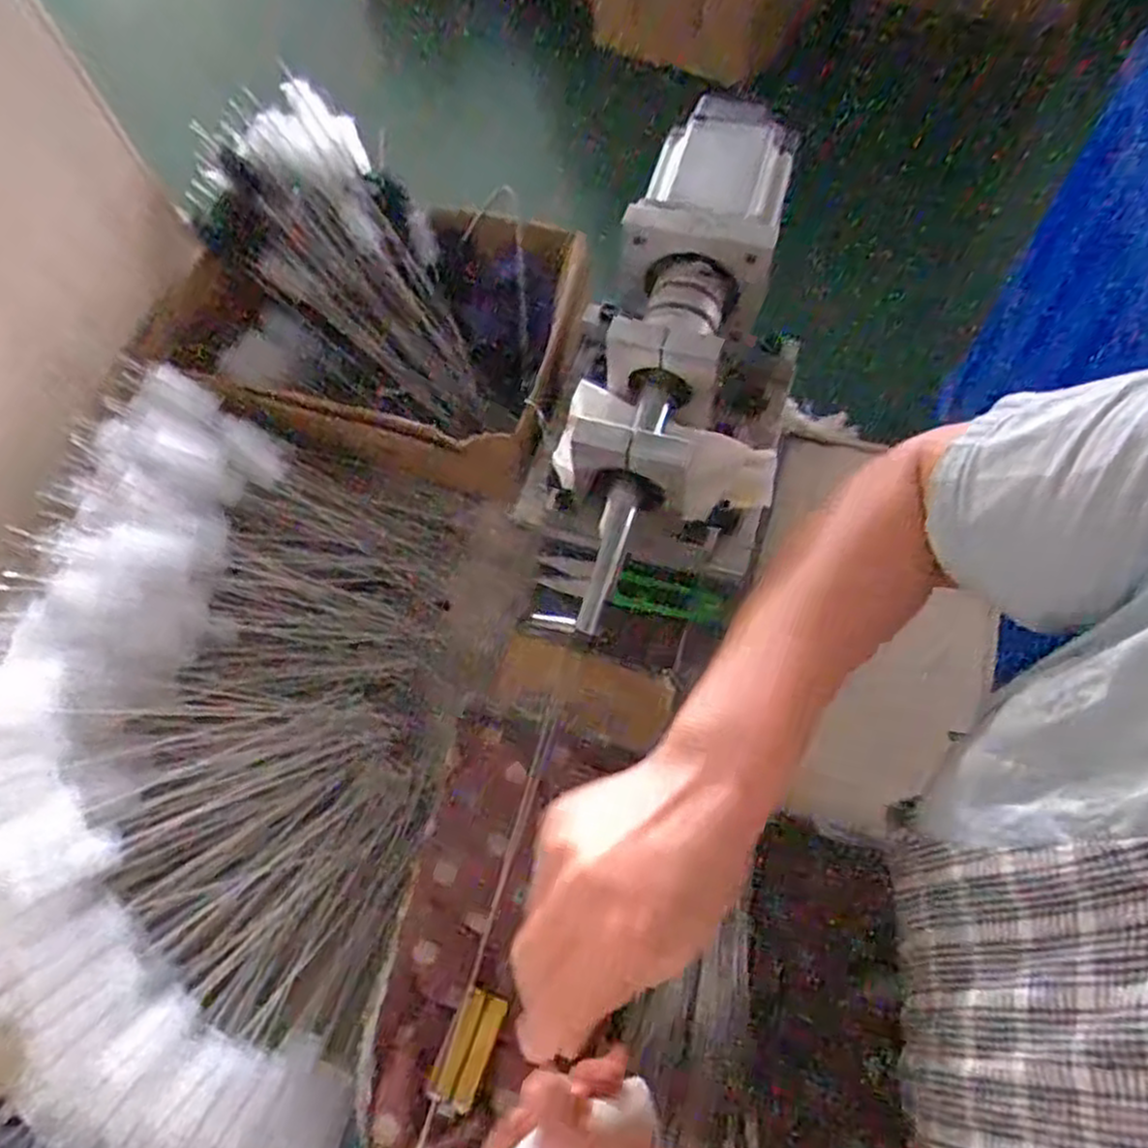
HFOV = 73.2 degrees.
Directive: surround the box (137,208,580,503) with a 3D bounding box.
[{"bbox_3d":[-0.148,-0.192,0.556,0.300,0.141,0.196,17,67,11],"label":"box"}]

